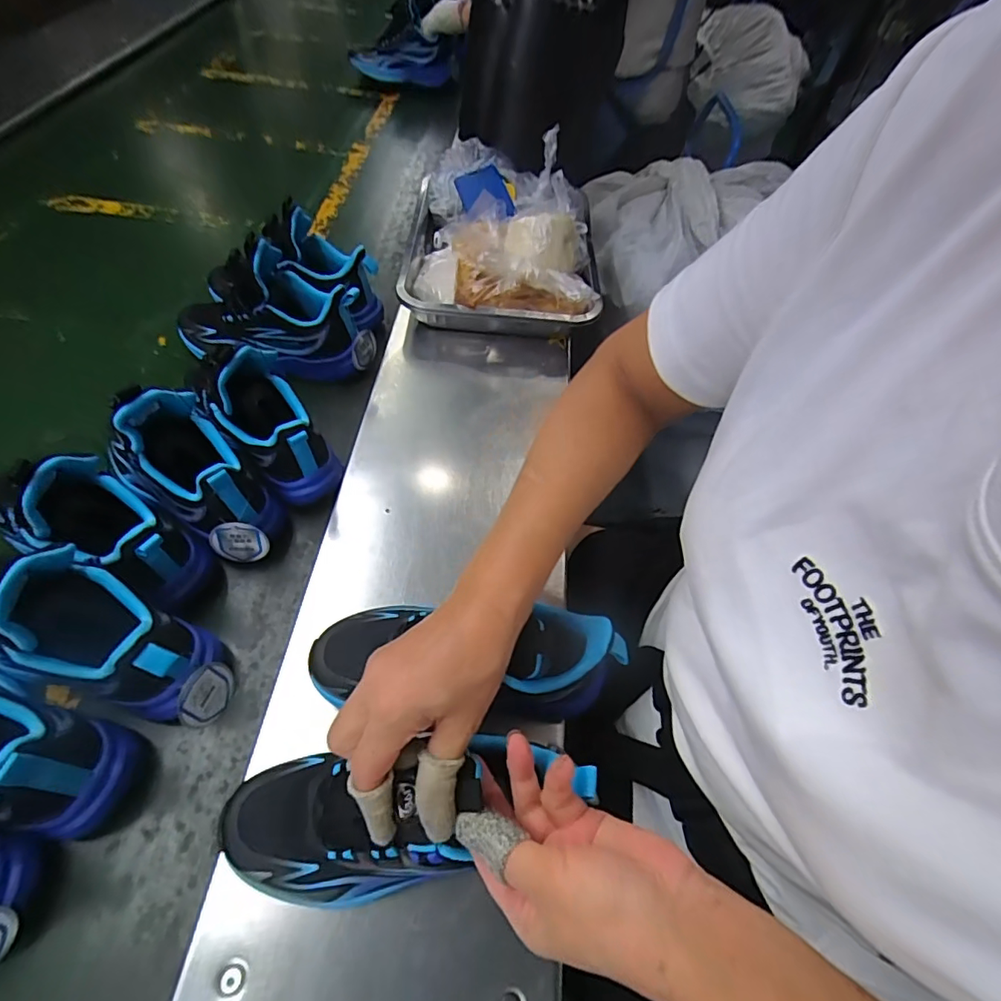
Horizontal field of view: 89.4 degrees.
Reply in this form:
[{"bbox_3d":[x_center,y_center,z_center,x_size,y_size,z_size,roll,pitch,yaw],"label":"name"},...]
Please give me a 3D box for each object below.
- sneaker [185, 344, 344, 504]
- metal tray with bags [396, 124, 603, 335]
[{"bbox_3d":[-0.213,-0.072,0.474,0.072,0.094,0.157,-41,107,-27],"label":"sneaker"},{"bbox_3d":[0.000,-0.367,0.720,0.259,0.137,0.331,1,56,-6],"label":"metal tray with bags"}]

